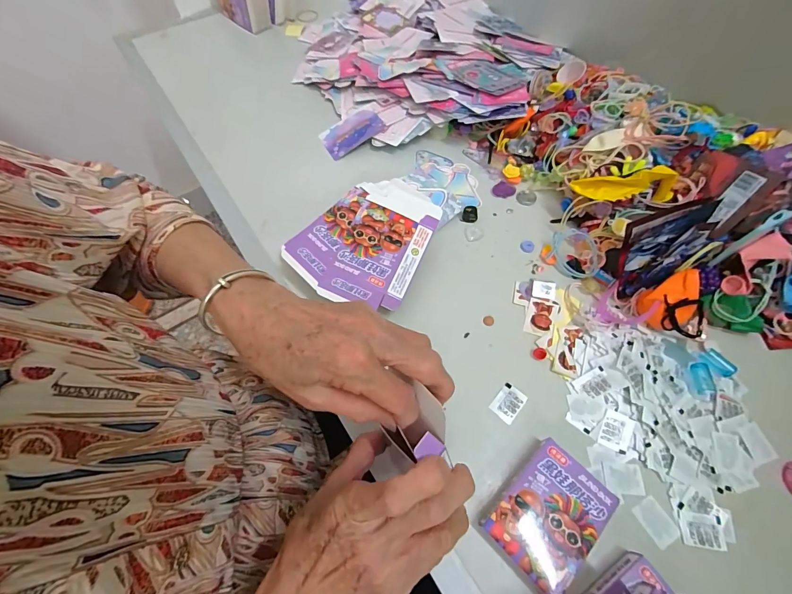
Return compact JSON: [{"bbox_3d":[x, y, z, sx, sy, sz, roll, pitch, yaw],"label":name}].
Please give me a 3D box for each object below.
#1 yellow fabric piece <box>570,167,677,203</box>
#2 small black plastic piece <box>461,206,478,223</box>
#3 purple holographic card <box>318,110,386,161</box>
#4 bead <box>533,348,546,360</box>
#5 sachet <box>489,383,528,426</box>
[{"bbox_3d":[0.243,-0.117,0.385,0.093,0.033,0.026,4,62,23],"label":"yellow fabric piece"},{"bbox_3d":[0.092,-0.103,0.442,0.020,0.013,0.018,11,62,7],"label":"small black plastic piece"},{"bbox_3d":[-0.067,-0.243,0.521,0.087,0.007,0.068,-33,62,0],"label":"purple holographic card"},{"bbox_3d":[0.145,0.057,0.358,0.012,0.007,0.010,39,69,19],"label":"bead"},{"bbox_3d":[0.107,0.100,0.337,0.025,0.004,0.032,38,68,19],"label":"sachet"}]

